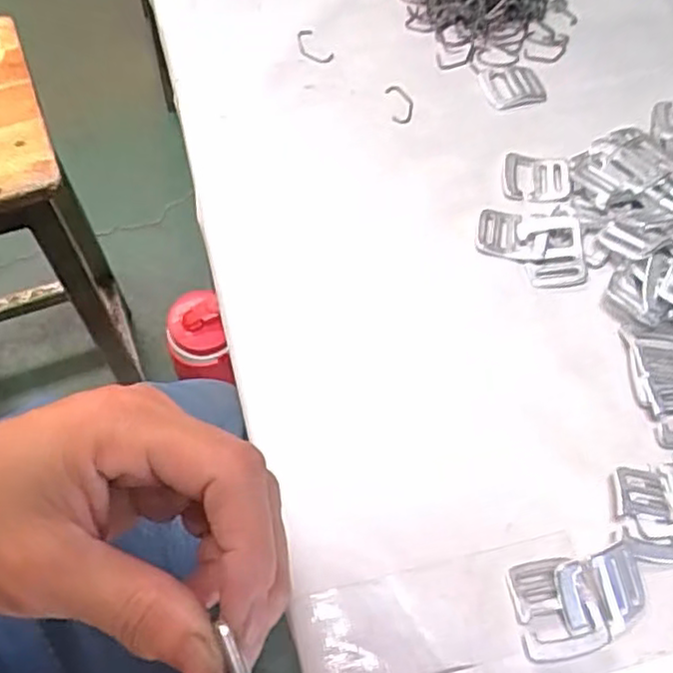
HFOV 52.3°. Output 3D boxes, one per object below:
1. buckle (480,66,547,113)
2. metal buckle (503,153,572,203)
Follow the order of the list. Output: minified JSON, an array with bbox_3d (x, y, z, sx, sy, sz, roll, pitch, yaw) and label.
[{"bbox_3d":[0.138,-0.195,0.533,0.044,0.009,0.051,-4,59,-6],"label":"buckle"},{"bbox_3d":[0.139,-0.110,0.474,0.045,0.007,0.043,10,59,2],"label":"metal buckle"}]

